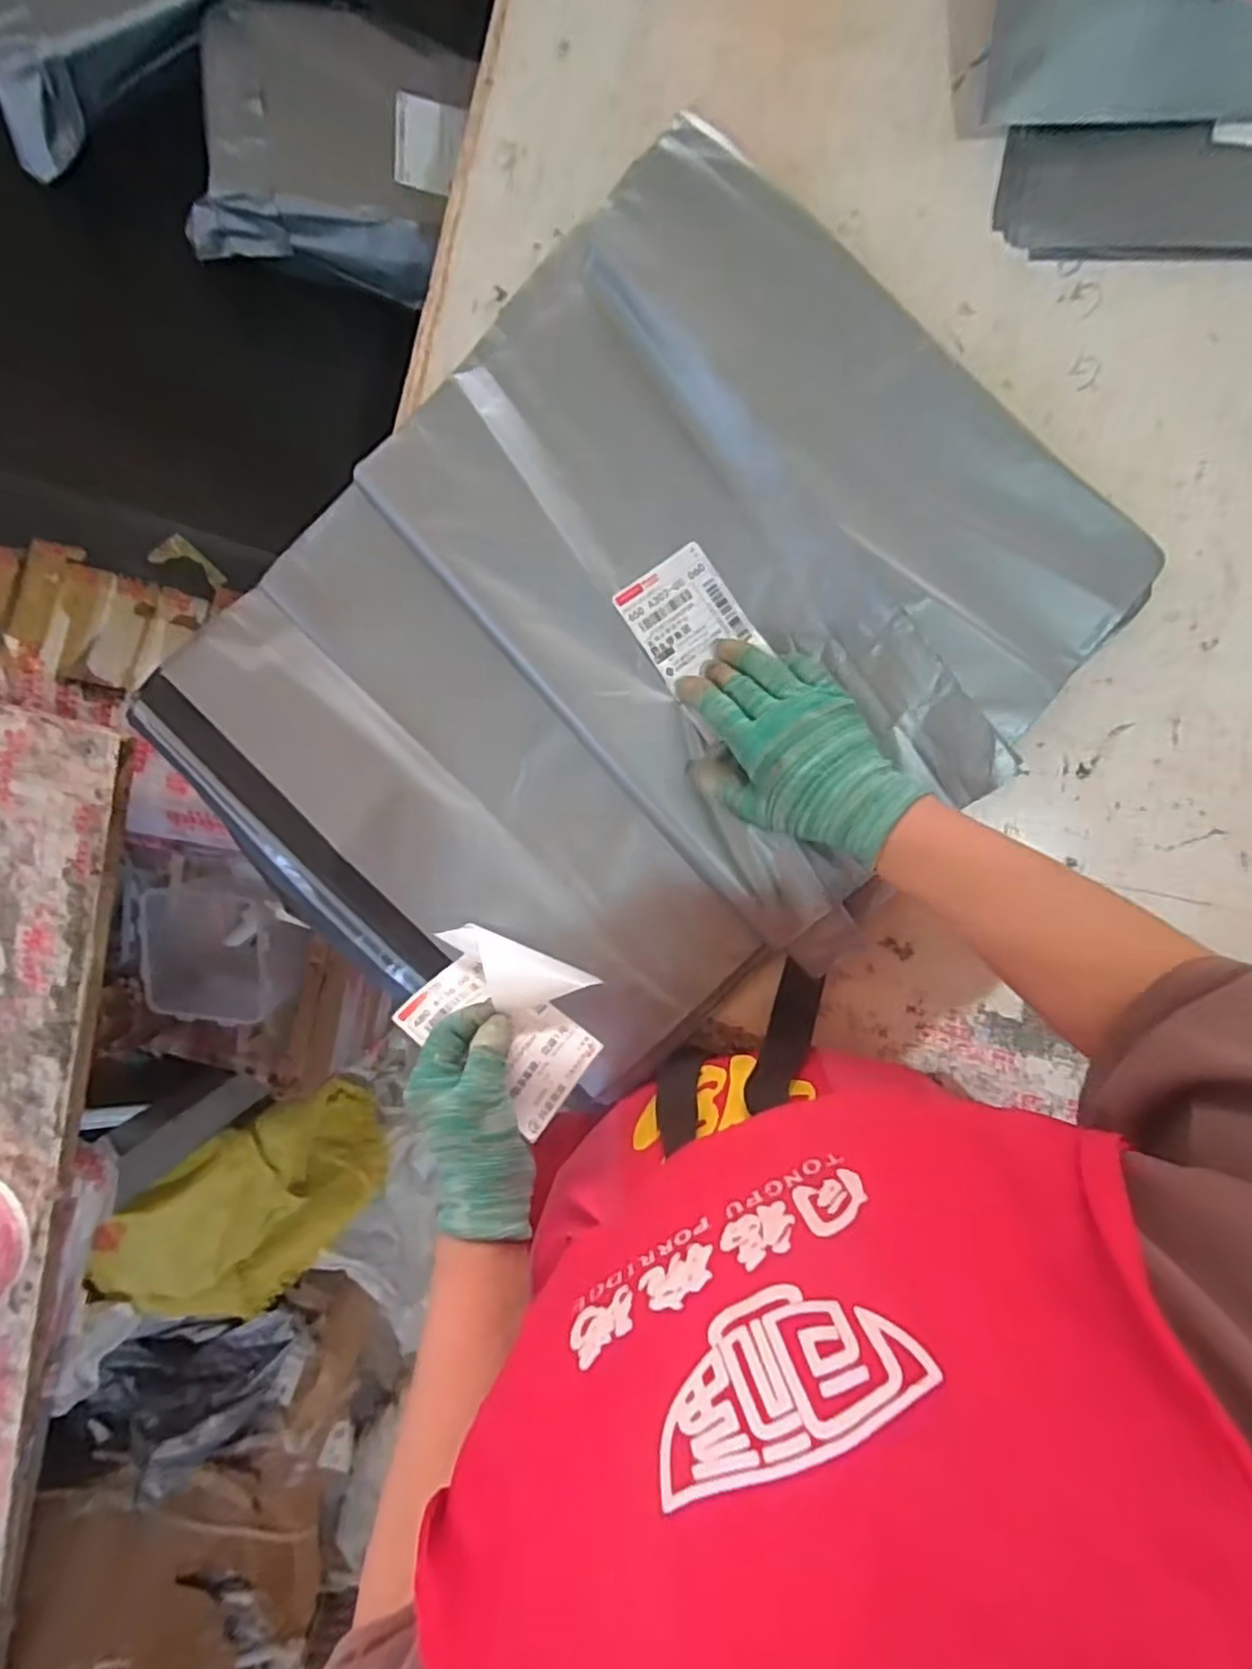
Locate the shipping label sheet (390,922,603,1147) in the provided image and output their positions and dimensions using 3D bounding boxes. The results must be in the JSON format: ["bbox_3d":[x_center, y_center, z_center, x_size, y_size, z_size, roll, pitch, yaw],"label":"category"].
[{"bbox_3d":[-0.084,0.121,0.491,0.147,0.036,0.102,35,89,18],"label":"shipping label sheet"}]

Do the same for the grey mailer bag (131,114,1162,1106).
[{"bbox_3d":[0.014,-0.132,0.511,0.481,0.046,0.622,44,95,-1],"label":"grey mailer bag"}]

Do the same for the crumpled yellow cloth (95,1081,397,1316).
[{"bbox_3d":[-0.577,0.593,1.075,0.253,0.383,0.310,45,97,0],"label":"crumpled yellow cloth"}]

